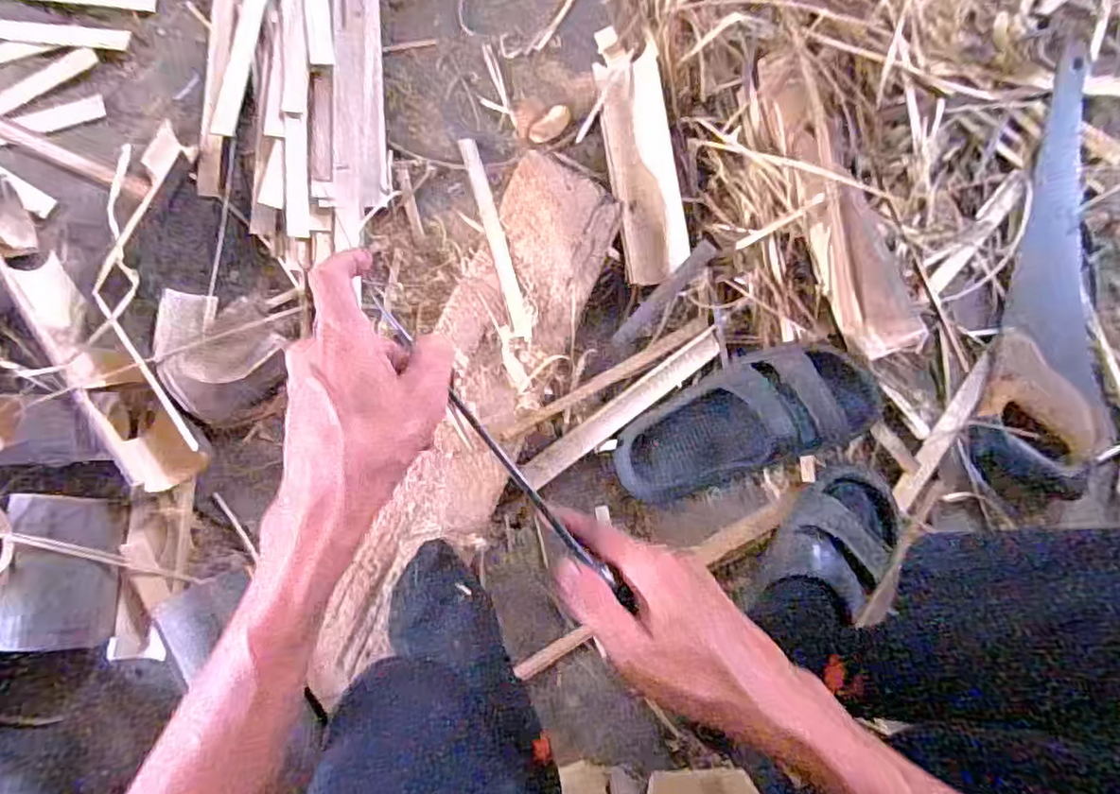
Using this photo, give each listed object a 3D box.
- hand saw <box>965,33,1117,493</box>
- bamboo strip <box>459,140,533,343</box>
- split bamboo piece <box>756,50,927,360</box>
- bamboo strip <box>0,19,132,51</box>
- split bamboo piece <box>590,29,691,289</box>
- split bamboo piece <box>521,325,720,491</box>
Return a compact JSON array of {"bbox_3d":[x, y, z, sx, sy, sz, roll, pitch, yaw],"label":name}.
[{"bbox_3d":[0.544,-0.133,0.650,0.135,0.029,0.484,19,82,0],"label":"hand saw"},{"bbox_3d":[-0.065,-0.164,0.623,0.018,0.006,0.237,-15,71,-4],"label":"bamboo strip"},{"bbox_3d":[0.251,-0.182,0.592,0.053,0.049,0.306,-22,84,-5],"label":"split bamboo piece"},{"bbox_3d":[-0.570,-0.383,0.650,0.229,0.008,0.027,3,83,-2],"label":"bamboo strip"},{"bbox_3d":[0.083,-0.242,0.631,0.069,0.034,0.252,-10,83,-4],"label":"split bamboo piece"},{"bbox_3d":[0.064,0.010,0.614,0.232,0.010,0.028,-37,86,-6],"label":"split bamboo piece"}]

